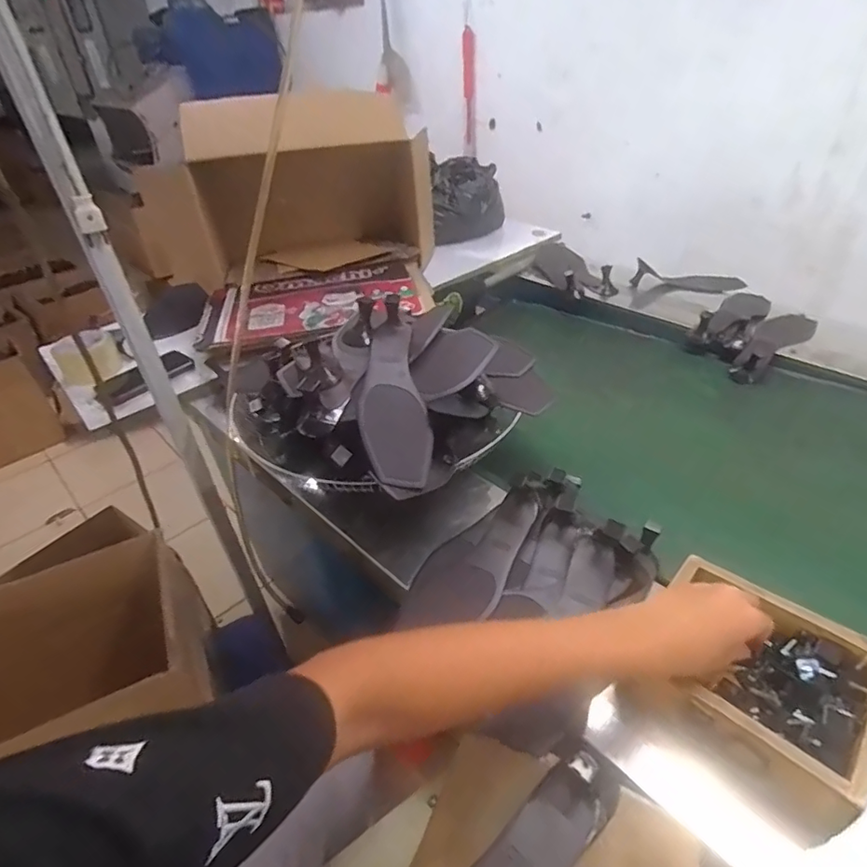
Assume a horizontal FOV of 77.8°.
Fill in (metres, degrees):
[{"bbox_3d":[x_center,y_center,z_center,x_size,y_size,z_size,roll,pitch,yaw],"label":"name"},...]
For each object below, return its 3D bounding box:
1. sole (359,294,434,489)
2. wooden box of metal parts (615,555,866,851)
[{"bbox_3d":[-0.049,-0.049,0.634,0.077,0.049,0.243,-5,61,-2],"label":"sole"},{"bbox_3d":[0.280,0.220,0.475,0.175,0.070,0.167,28,47,36],"label":"wooden box of metal parts"}]

